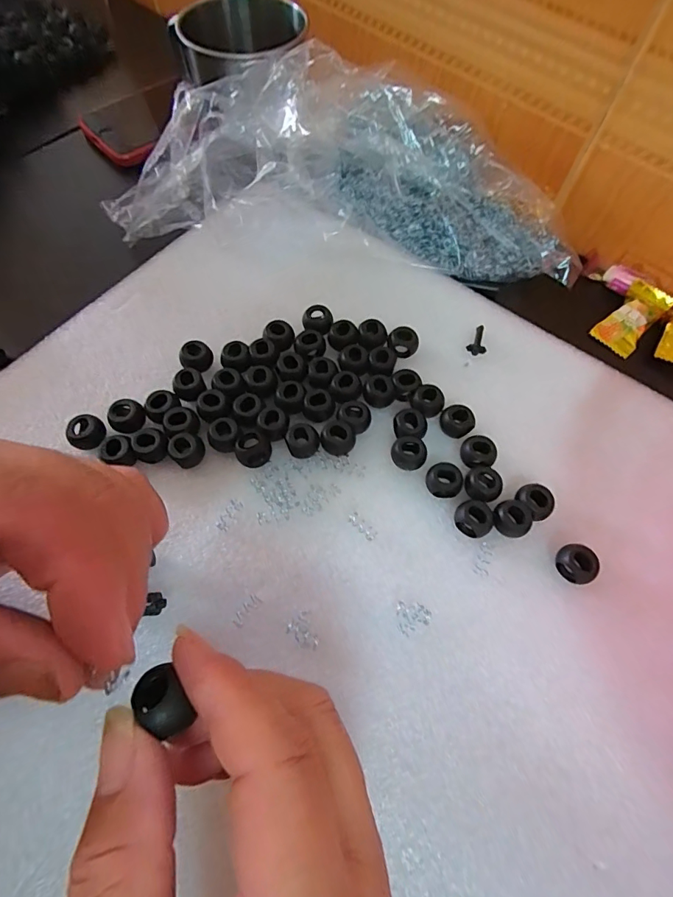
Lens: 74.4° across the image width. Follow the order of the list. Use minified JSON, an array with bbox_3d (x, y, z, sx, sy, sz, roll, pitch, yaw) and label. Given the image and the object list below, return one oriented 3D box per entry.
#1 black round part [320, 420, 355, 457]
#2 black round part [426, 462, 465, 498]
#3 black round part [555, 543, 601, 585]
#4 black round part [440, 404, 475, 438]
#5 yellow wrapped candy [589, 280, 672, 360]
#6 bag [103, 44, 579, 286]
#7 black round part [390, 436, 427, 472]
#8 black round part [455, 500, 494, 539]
[{"bbox_3d":[0.001,-0.005,0.227,0.016,0.009,0.016,1,65,-1],"label":"black round part"},{"bbox_3d":[0.054,0.016,0.222,0.017,0.010,0.015,-2,66,-2],"label":"black round part"},{"bbox_3d":[0.111,0.054,0.206,0.015,0.012,0.018,-15,67,-8],"label":"black round part"},{"bbox_3d":[0.063,-0.014,0.236,0.017,0.012,0.015,33,69,13],"label":"black round part"},{"bbox_3d":[0.189,-0.084,0.282,0.026,0.012,0.053,42,71,16],"label":"yellow wrapped candy"},{"bbox_3d":[0.006,-0.179,0.277,0.294,0.064,0.111,3,65,0],"label":"bag"},{"bbox_3d":[0.037,0.003,0.227,0.018,0.012,0.015,23,67,9],"label":"black round part"},{"bbox_3d":[0.066,0.034,0.212,0.015,0.010,0.017,-39,72,-17],"label":"black round part"}]

